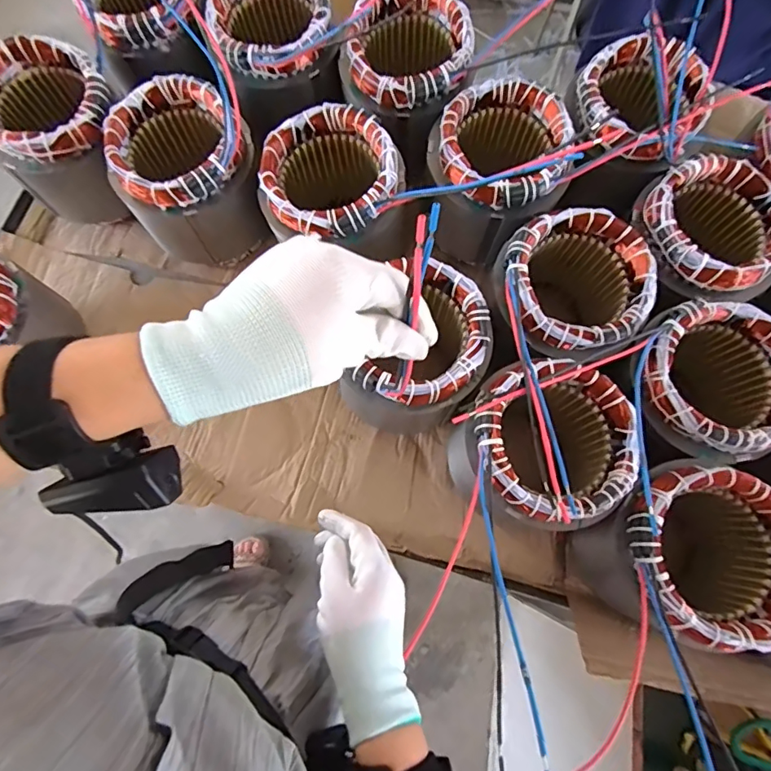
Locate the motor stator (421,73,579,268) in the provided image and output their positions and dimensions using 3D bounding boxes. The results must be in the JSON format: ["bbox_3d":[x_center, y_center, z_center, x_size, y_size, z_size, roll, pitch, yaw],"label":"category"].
[{"bbox_3d":[0.118,-0.228,0.569,0.152,0.158,0.154,0,75,0],"label":"motor stator"}]

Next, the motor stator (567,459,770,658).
[{"bbox_3d":[0.273,0.155,0.471,0.141,0.162,0.138,0,75,0],"label":"motor stator"}]

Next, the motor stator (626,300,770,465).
[{"bbox_3d":[0.308,0.007,0.507,0.141,0.150,0.144,0,75,0],"label":"motor stator"}]

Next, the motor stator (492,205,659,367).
[{"bbox_3d":[0.186,-0.086,0.535,0.135,0.160,0.135,0,75,0],"label":"motor stator"}]

